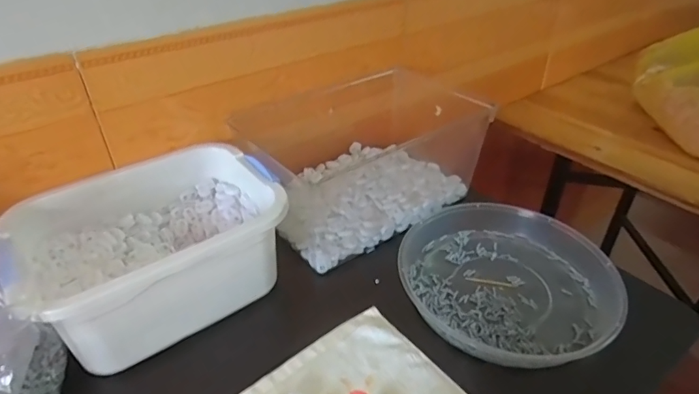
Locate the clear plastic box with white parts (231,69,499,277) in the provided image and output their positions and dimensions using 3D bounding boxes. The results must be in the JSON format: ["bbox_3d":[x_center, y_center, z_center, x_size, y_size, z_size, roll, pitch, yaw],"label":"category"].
[{"bbox_3d":[0.016,-0.060,0.641,0.288,0.128,0.226,-22,40,-27],"label":"clear plastic box with white parts"}]

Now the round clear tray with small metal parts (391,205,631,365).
[{"bbox_3d":[0.176,0.091,0.509,0.228,0.042,0.220,0,36,0],"label":"round clear tray with small metal parts"}]

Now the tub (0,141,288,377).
[{"bbox_3d":[-0.204,0.051,0.484,0.250,0.106,0.191,-25,41,-30],"label":"tub"}]

